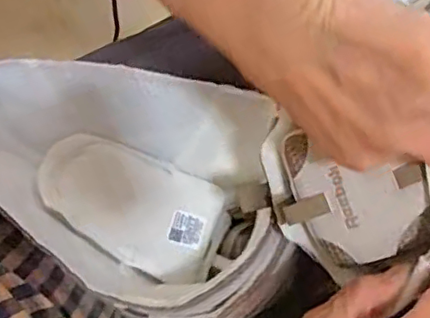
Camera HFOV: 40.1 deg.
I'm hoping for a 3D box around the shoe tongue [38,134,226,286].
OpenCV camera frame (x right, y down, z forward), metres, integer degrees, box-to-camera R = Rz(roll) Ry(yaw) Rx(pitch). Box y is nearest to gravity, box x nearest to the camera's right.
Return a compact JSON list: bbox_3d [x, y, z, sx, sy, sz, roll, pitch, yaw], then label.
[{"bbox_3d":[-0.062,0.032,0.419,0.131,0.015,0.077,26,75,-16],"label":"shoe tongue"}]

